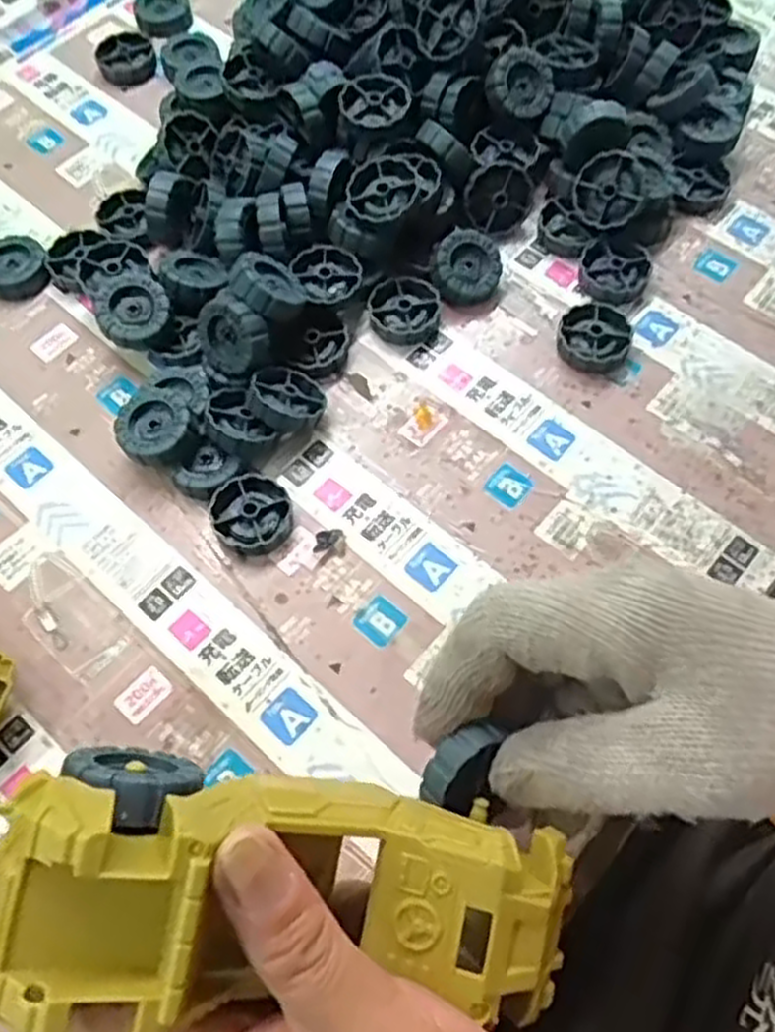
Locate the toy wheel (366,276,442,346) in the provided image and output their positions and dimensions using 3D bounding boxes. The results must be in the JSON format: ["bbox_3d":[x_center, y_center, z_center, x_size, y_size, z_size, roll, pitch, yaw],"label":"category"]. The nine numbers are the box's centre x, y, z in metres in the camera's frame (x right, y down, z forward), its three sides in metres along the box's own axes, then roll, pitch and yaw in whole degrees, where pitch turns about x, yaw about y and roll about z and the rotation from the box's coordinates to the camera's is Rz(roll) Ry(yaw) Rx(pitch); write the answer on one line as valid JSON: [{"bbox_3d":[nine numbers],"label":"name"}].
[{"bbox_3d":[0.010,-0.117,0.445,0.039,0.013,0.042,-1,66,1],"label":"toy wheel"}]

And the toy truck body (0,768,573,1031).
[{"bbox_3d":[-0.027,0.101,0.216,0.170,0.048,0.060,10,65,-19],"label":"toy truck body"}]

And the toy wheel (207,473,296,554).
[{"bbox_3d":[-0.067,-0.001,0.389,0.040,0.012,0.039,-1,66,1],"label":"toy wheel"}]

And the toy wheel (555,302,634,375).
[{"bbox_3d":[0.112,-0.096,0.429,0.039,0.012,0.039,-1,66,1],"label":"toy wheel"}]

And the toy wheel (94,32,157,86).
[{"bbox_3d":[-0.178,-0.312,0.539,0.037,0.012,0.039,-1,66,1],"label":"toy wheel"}]

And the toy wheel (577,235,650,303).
[{"bbox_3d":[0.128,-0.137,0.445,0.037,0.013,0.039,-1,66,1],"label":"toy wheel"}]

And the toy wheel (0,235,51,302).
[{"bbox_3d":[-0.219,-0.146,0.462,0.038,0.014,0.037,-1,66,1],"label":"toy wheel"}]

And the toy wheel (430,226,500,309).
[{"bbox_3d":[0.044,-0.140,0.445,0.040,0.014,0.041,0,89,-7],"label":"toy wheel"}]

